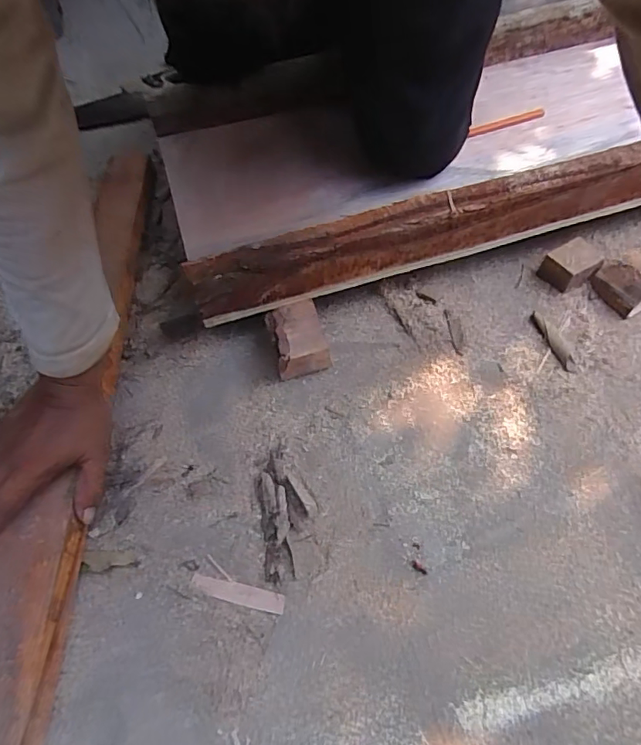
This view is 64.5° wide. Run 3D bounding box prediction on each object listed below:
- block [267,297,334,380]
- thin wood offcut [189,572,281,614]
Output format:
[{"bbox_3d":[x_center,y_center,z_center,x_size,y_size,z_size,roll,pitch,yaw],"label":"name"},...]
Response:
[{"bbox_3d":[-0.026,-0.035,0.563,0.059,0.040,0.077,-17,55,-7],"label":"block"},{"bbox_3d":[-0.072,0.188,0.433,0.082,0.004,0.016,9,55,11],"label":"thin wood offcut"}]

